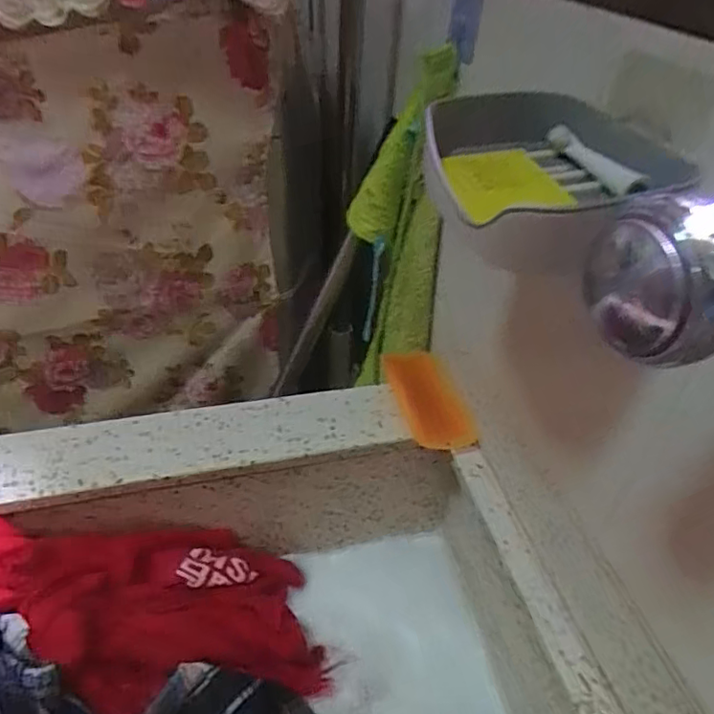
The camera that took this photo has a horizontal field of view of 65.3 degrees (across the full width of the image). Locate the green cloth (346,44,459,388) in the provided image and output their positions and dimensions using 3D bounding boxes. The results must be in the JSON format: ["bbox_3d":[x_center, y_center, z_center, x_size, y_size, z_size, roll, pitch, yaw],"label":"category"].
[{"bbox_3d":[0.042,-0.108,0.574,0.058,0.338,0.107,-23,47,-28],"label":"green cloth"}]

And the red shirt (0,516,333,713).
[{"bbox_3d":[-0.158,0.207,0.463,0.304,0.037,0.148,24,33,-25],"label":"red shirt"}]

